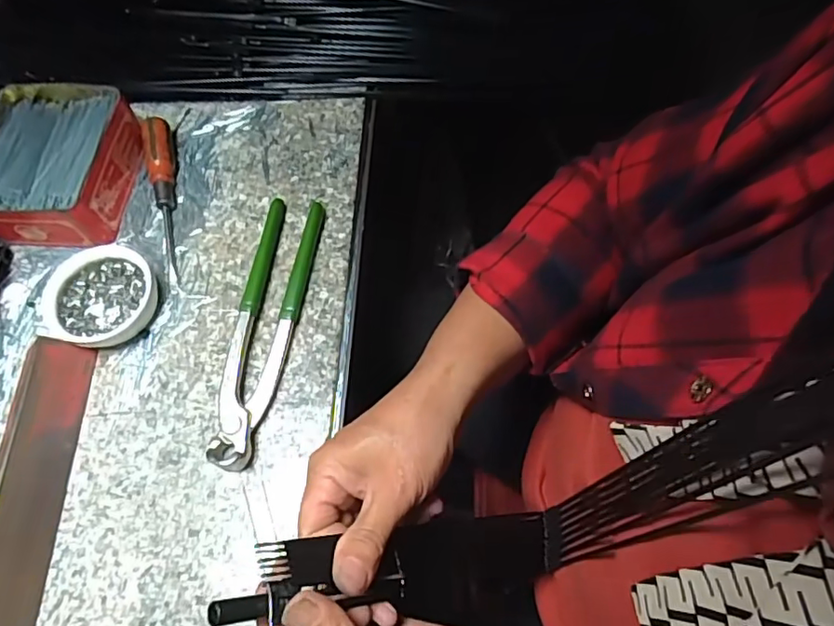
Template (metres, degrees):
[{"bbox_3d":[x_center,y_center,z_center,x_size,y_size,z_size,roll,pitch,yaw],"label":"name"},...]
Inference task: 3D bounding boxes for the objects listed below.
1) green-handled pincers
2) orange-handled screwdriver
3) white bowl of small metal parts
[{"bbox_3d":[-0.103,0.005,0.384,0.041,0.018,0.198,5,65,5],"label":"green-handled pincers"},{"bbox_3d":[-0.195,-0.092,0.425,0.017,0.024,0.136,-12,65,-3],"label":"orange-handled screwdriver"},{"bbox_3d":[-0.220,-0.011,0.392,0.066,0.022,0.072,-1,65,2],"label":"white bowl of small metal parts"}]

